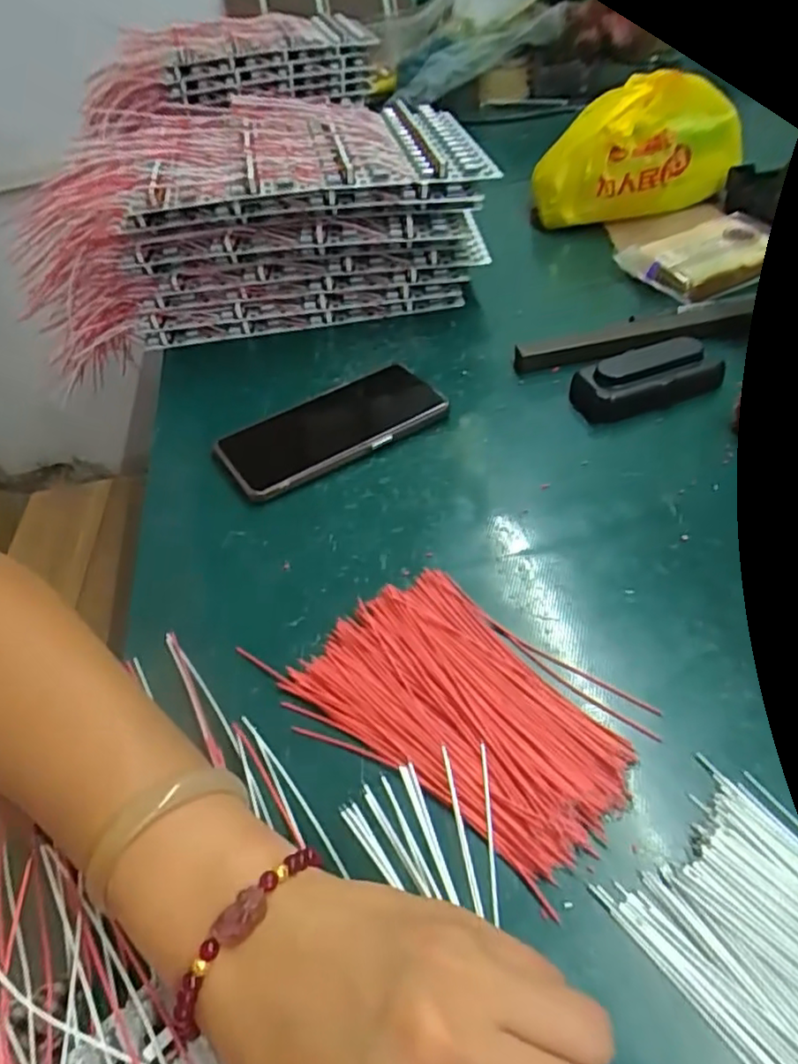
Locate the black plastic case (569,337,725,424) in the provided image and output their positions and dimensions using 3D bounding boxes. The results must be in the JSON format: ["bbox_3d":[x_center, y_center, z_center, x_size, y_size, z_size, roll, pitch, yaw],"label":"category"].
[{"bbox_3d":[0.181,-0.113,0.471,0.105,0.033,0.046,-14,47,-8],"label":"black plastic case"}]

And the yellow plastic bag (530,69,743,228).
[{"bbox_3d":[0.235,-0.390,0.655,0.183,0.104,0.085,-14,46,-3],"label":"yellow plastic bag"}]

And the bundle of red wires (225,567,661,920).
[{"bbox_3d":[0.031,0.079,0.314,0.162,0.010,0.107,26,54,27],"label":"bundle of red wires"}]

